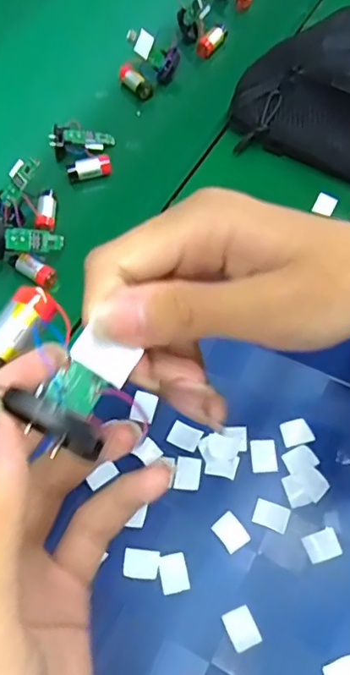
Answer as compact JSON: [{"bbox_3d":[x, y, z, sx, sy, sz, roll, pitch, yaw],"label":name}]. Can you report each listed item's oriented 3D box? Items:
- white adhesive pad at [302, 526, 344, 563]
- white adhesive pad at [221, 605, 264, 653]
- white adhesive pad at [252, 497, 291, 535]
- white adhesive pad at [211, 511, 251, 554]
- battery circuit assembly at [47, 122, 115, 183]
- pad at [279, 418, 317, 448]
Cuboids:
[{"bbox_3d":[0.086,0.120,0.310,0.020,0.004,0.016,-18,64,-7],"label":"white adhesive pad"},{"bbox_3d":[0.037,0.158,0.293,0.016,0.004,0.020,-24,65,-9],"label":"white adhesive pad"},{"bbox_3d":[0.057,0.106,0.320,0.020,0.004,0.015,19,66,12],"label":"white adhesive pad"},{"bbox_3d":[0.033,0.114,0.316,0.015,0.004,0.020,-34,67,-14],"label":"white adhesive pad"},{"bbox_3d":[-0.078,-0.164,0.468,0.052,0.016,0.062,-17,64,-6],"label":"battery circuit assembly"},{"bbox_3d":[0.078,0.061,0.344,0.018,0.004,0.016,-17,64,-6],"label":"pad"}]

